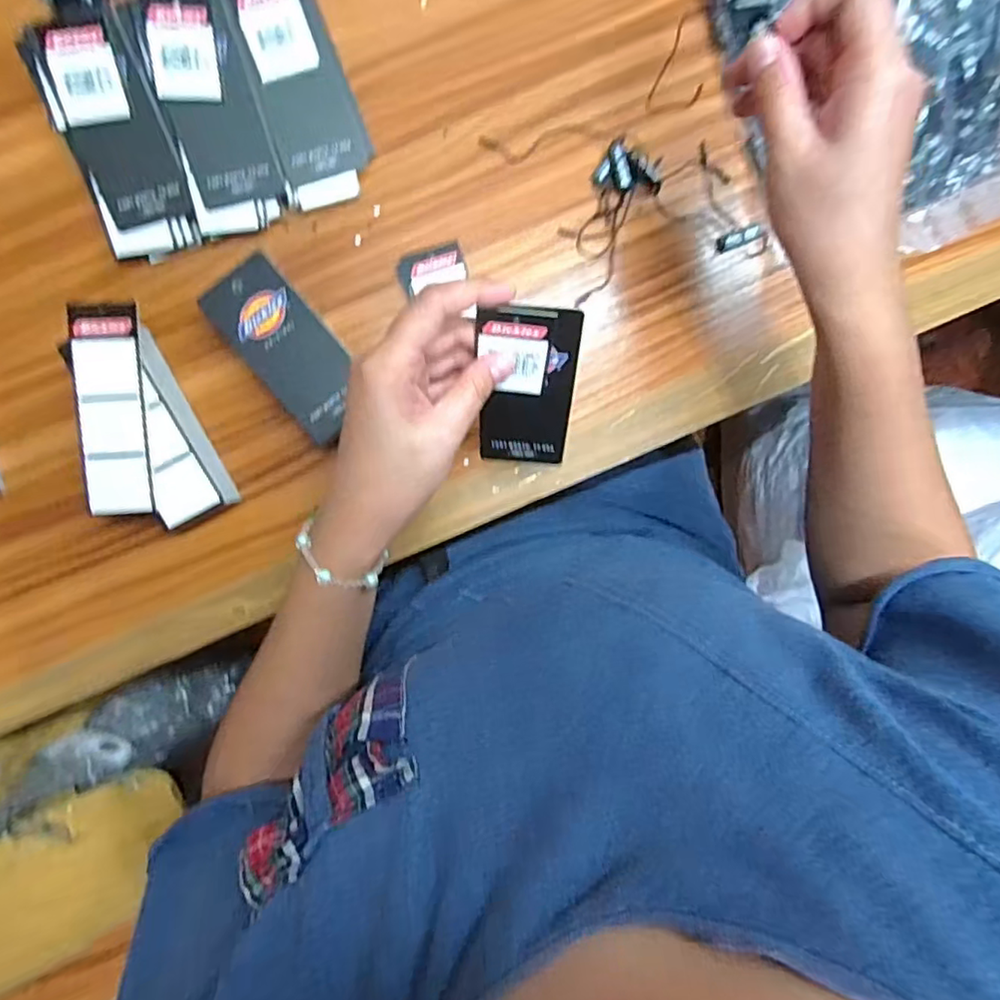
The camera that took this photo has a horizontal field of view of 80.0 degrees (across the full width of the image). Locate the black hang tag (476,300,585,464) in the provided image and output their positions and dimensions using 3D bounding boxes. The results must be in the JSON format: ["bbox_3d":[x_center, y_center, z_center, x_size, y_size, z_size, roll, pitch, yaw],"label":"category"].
[{"bbox_3d":[0.014,-0.057,0.316,0.049,0.106,0.006,4,53,2],"label":"black hang tag"}]

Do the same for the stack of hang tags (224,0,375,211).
[{"bbox_3d":[-0.115,-0.241,0.351,0.054,0.010,0.118,-15,109,-2],"label":"stack of hang tags"}]

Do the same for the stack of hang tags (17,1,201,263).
[{"bbox_3d":[-0.220,-0.211,0.344,0.056,0.031,0.124,-19,95,-2],"label":"stack of hang tags"}]

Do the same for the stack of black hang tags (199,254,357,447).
[{"bbox_3d":[-0.125,-0.090,0.363,0.048,0.030,0.105,-38,95,0],"label":"stack of black hang tags"}]

